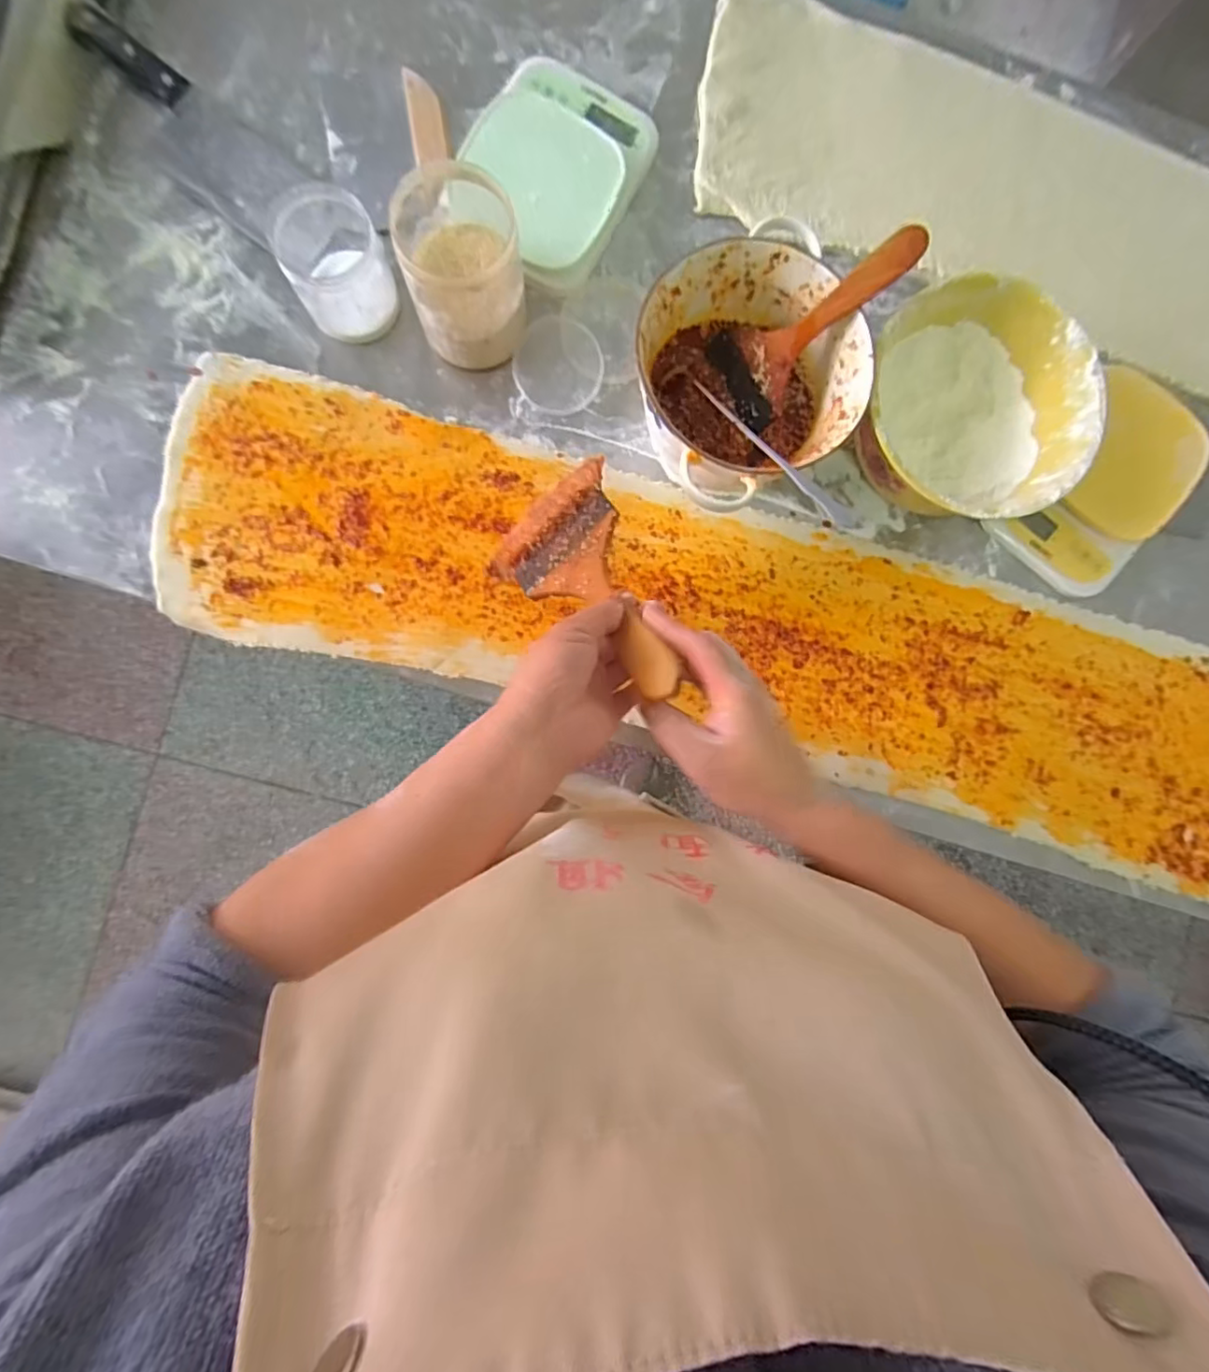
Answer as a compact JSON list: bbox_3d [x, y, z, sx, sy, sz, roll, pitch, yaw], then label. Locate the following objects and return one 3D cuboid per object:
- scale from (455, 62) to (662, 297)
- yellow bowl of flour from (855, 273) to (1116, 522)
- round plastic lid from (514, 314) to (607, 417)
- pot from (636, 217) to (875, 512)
[{"bbox_3d":[-0.046,-0.475,0.548,0.137,0.029,0.180,30,87,-3],"label":"scale"},{"bbox_3d":[0.316,-0.240,0.546,0.192,0.088,0.197,0,88,-4],"label":"yellow bowl of flour"},{"bbox_3d":[-0.043,-0.302,0.564,0.082,0.010,0.087,0,96,4],"label":"round plastic lid"},{"bbox_3d":[0.118,-0.266,0.534,0.190,0.085,0.189,0,88,-4],"label":"pot"}]

